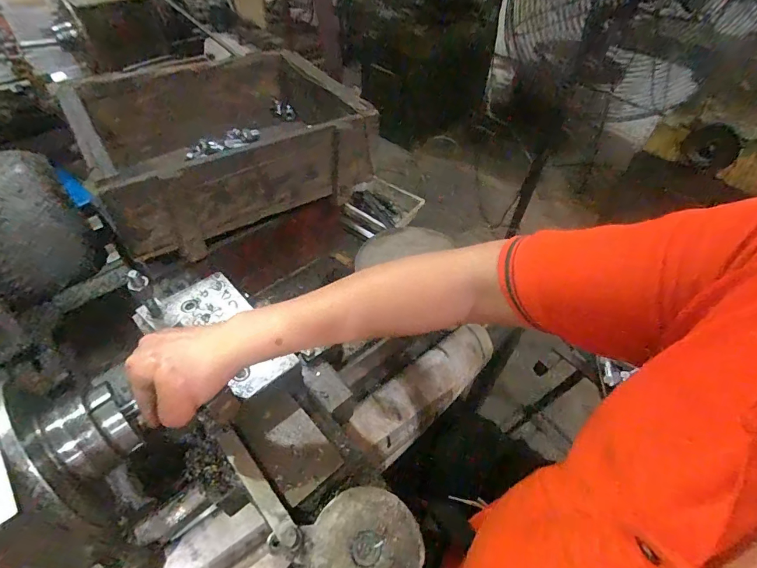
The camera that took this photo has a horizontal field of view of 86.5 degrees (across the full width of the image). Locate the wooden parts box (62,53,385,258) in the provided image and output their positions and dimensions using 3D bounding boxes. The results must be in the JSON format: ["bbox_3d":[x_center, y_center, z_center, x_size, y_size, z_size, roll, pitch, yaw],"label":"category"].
[{"bbox_3d":[-0.239,-0.244,0.669,0.413,0.140,0.313,-28,56,-25],"label":"wooden parts box"}]

